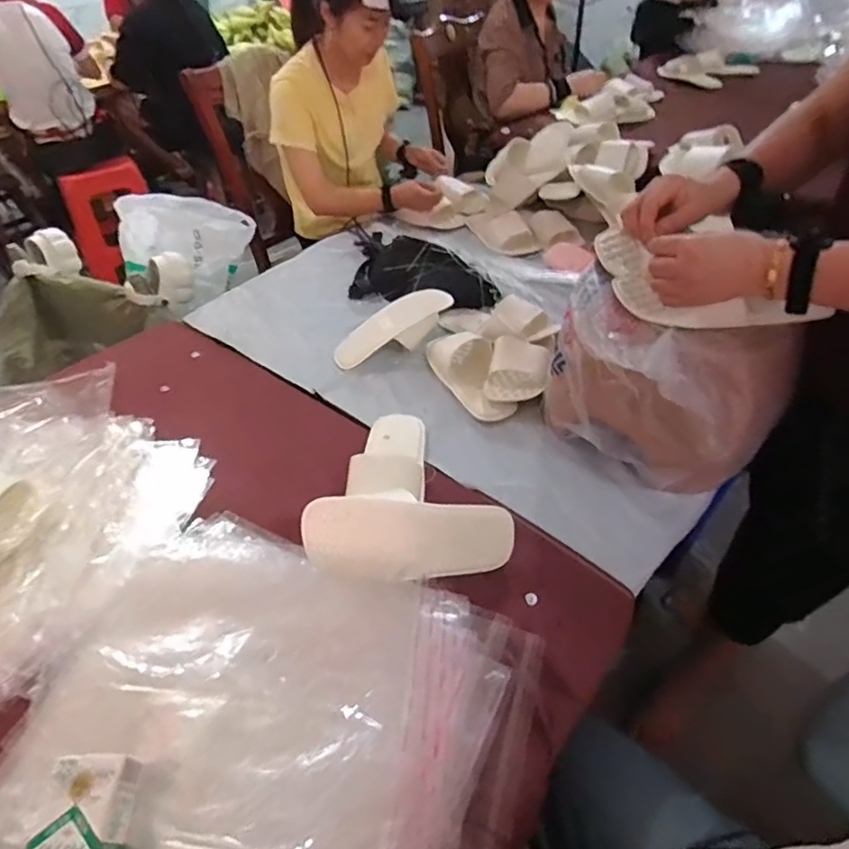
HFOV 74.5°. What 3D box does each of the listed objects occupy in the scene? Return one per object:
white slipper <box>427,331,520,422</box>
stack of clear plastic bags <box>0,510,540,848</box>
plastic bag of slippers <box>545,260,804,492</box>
[{"bbox_3d":[0.077,-0.090,0.924,0.094,0.044,0.207,-16,45,-14],"label":"white slipper"},{"bbox_3d":[-0.154,0.290,0.520,0.454,0.025,0.399,15,46,17],"label":"stack of clear plastic bags"},{"bbox_3d":[0.296,-0.029,0.726,0.278,0.230,0.160,20,48,21],"label":"plastic bag of slippers"}]

